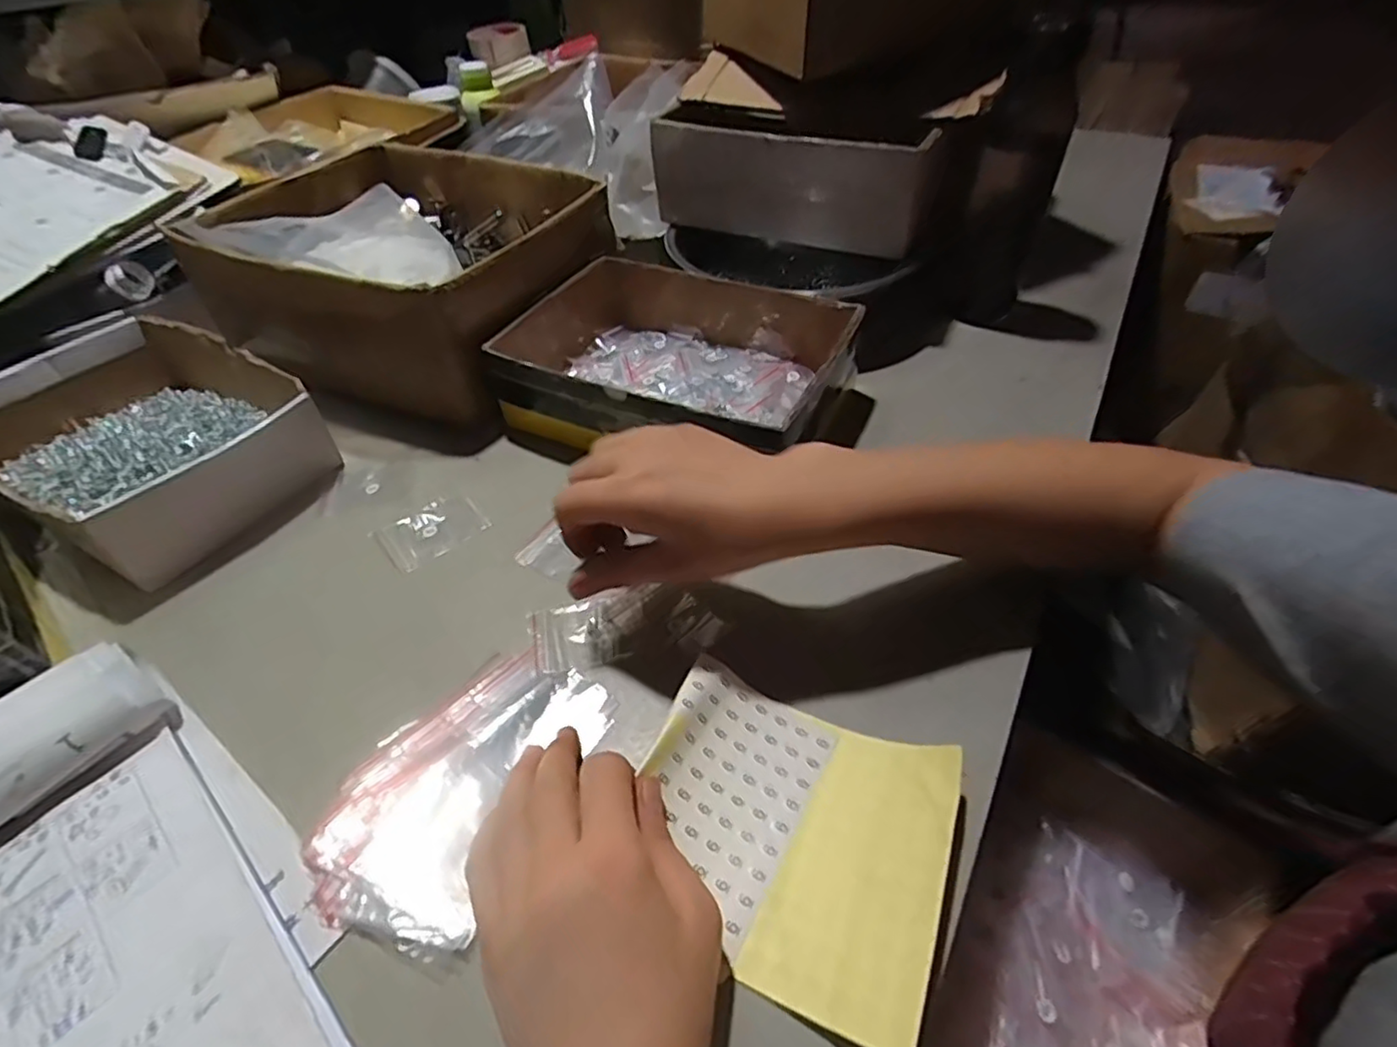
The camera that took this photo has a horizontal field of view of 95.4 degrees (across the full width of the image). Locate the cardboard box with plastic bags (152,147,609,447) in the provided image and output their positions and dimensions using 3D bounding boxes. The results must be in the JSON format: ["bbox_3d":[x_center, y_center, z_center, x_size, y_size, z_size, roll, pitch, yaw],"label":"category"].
[{"bbox_3d":[-0.268,-0.241,0.609,0.335,0.121,0.276,20,51,21],"label":"cardboard box with plastic bags"}]

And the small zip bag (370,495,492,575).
[{"bbox_3d":[-0.190,0.004,0.454,0.068,0.005,0.048,-31,53,-24],"label":"small zip bag"}]

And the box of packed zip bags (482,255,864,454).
[{"bbox_3d":[-0.015,-0.128,0.508,0.253,0.068,0.185,20,51,21],"label":"box of packed zip bags"}]

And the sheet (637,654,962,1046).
[{"bbox_3d":[0.040,0.137,0.291,0.136,0.026,0.121,18,50,19],"label":"sheet"}]

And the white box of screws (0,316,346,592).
[{"bbox_3d":[-0.424,-0.070,0.495,0.250,0.072,0.171,21,51,21],"label":"white box of screws"}]

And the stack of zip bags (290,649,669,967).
[{"bbox_3d":[-0.104,0.122,0.320,0.103,0.015,0.166,31,56,28],"label":"stack of zip bags"}]

